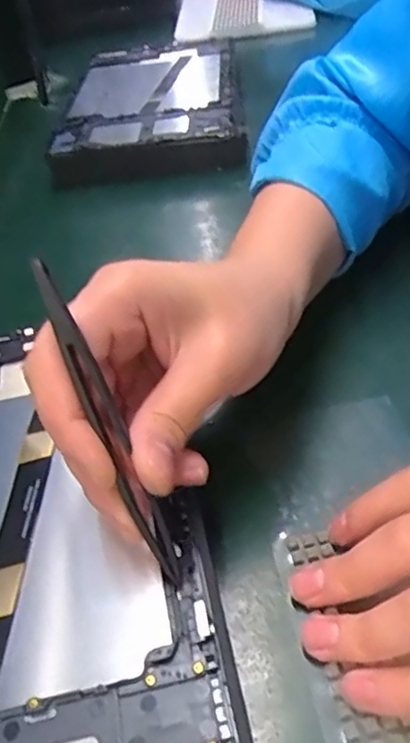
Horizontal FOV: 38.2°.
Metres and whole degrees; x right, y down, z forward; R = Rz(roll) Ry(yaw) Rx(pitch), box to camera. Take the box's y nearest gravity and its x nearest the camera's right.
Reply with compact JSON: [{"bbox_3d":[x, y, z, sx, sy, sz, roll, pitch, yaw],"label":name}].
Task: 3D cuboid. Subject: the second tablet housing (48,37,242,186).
[{"bbox_3d":[-0.046,-0.236,0.516,0.145,0.019,0.243,-6,45,5],"label":"second tablet housing"}]

